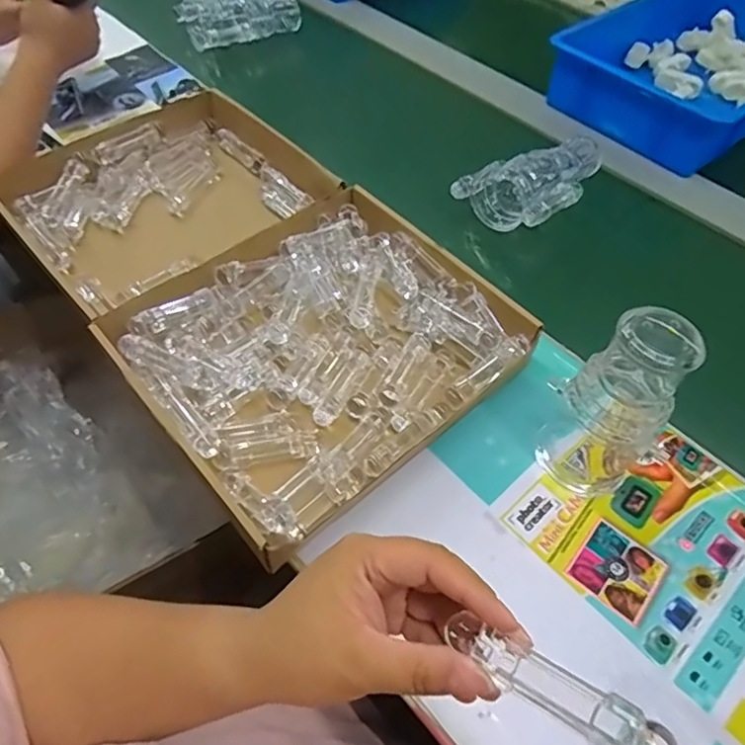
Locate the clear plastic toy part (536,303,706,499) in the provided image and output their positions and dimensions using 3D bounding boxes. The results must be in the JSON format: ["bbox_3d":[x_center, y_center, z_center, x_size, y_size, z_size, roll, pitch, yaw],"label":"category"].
[{"bbox_3d":[0.195,0.020,0.444,0.085,0.175,0.087,39,62,21],"label":"clear plastic toy part"}]

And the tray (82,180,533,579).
[{"bbox_3d":[-0.045,-0.028,0.538,0.319,0.047,0.276,-35,64,-23],"label":"tray"}]

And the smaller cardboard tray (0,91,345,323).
[{"bbox_3d":[-0.223,-0.194,0.657,0.278,0.067,0.318,40,63,22],"label":"smaller cardboard tray"}]

